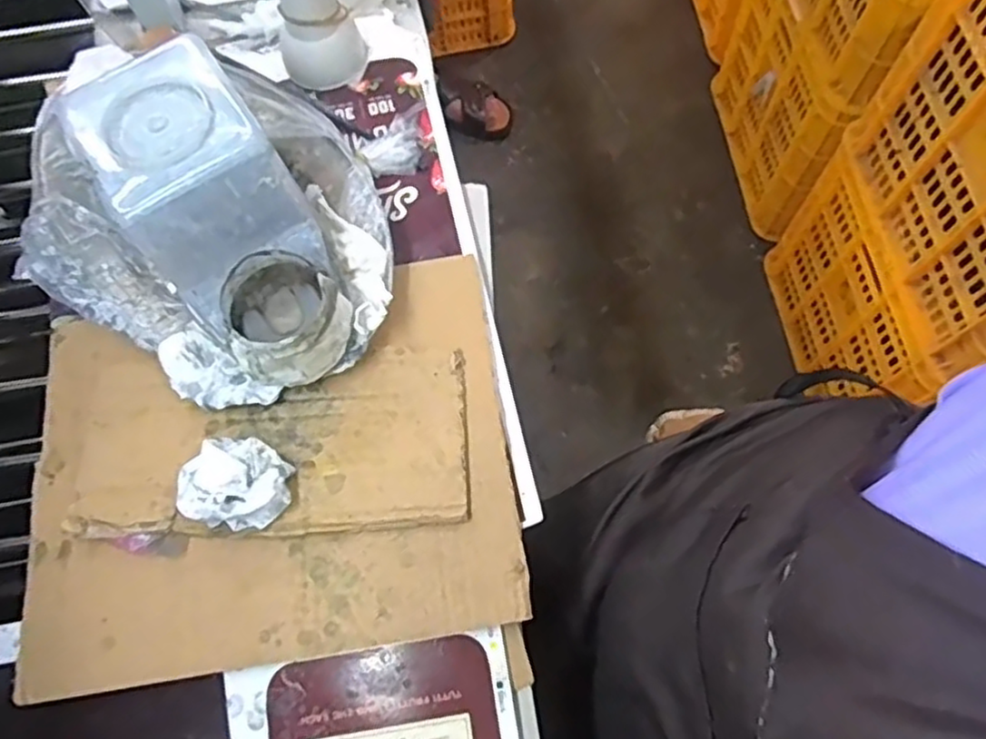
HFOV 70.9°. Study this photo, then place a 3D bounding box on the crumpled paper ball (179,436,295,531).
[{"bbox_3d":[-0.162,0.072,0.440,0.065,0.042,0.054,-6,70,1],"label":"crumpled paper ball"}]

